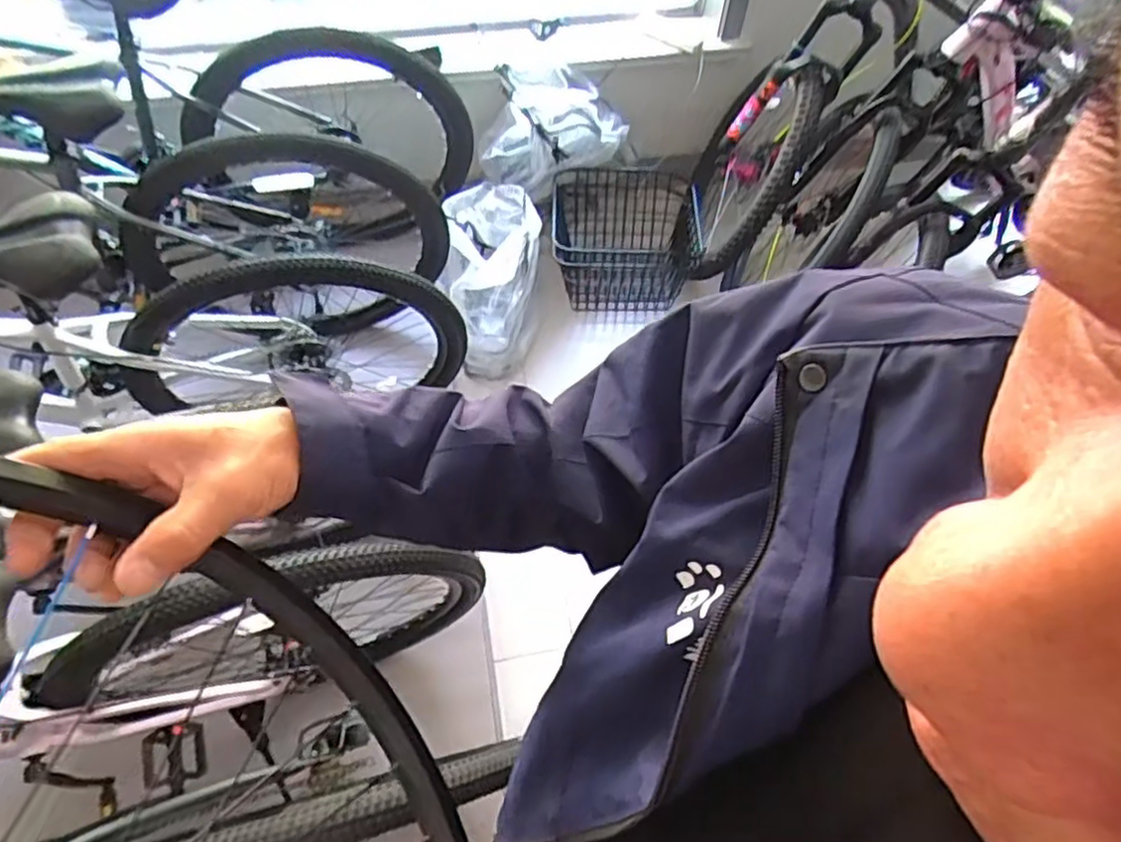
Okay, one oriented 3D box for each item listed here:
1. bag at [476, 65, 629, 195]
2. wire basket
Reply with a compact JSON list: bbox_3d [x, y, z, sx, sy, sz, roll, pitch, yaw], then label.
[{"bbox_3d":[-0.022,-0.766,1.830,0.375,0.308,0.164,-4,59,-4],"label":"bag"},{"bbox_3d":[0.177,-0.482,1.917,0.395,0.289,0.267,1,59,-1],"label":"wire basket"}]

